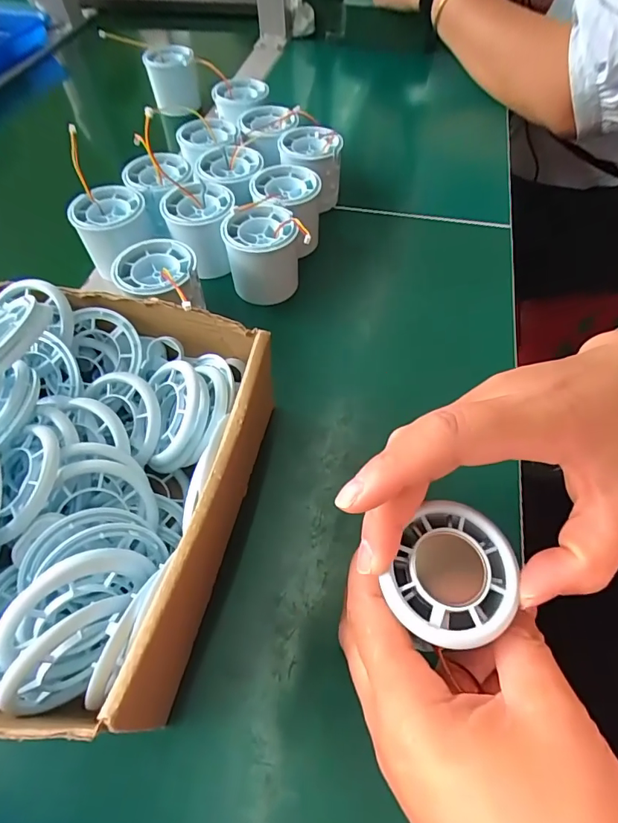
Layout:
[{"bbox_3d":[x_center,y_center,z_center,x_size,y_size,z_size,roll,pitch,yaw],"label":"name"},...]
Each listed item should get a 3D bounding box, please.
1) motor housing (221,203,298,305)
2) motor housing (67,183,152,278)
[{"bbox_3d":[-0.034,-0.117,0.342,0.052,0.051,0.055,-10,57,-4],"label":"motor housing"},{"bbox_3d":[-0.153,-0.143,0.359,0.053,0.047,0.047,-28,60,-15],"label":"motor housing"}]

